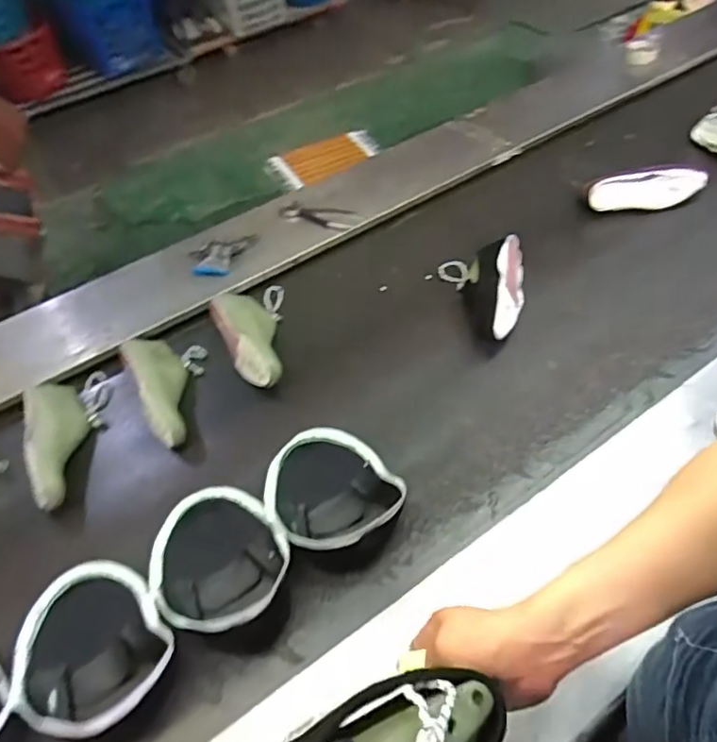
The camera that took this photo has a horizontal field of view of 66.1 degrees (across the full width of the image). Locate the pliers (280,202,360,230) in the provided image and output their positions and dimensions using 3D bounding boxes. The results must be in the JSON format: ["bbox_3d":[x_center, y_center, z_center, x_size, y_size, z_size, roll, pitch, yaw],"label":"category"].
[{"bbox_3d":[-0.088,-0.332,1.190,0.183,0.021,0.059,11,53,15],"label":"pliers"}]

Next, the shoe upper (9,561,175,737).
[{"bbox_3d":[-0.337,0.339,0.690,0.213,0.062,0.186,20,56,21],"label":"shoe upper"}]

